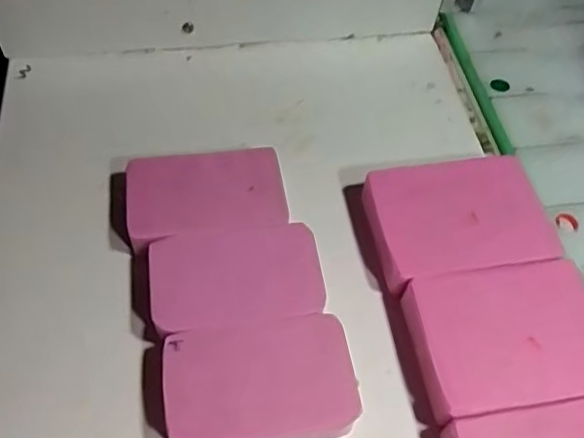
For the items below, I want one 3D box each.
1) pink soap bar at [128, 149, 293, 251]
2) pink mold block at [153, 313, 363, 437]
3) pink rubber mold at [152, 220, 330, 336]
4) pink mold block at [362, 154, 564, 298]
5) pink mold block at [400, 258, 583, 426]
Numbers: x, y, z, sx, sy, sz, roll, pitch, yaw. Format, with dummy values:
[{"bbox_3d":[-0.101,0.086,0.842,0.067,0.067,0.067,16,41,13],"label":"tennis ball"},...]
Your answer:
[{"bbox_3d":[-0.039,-0.008,0.273,0.070,0.022,0.046,-7,57,-9],"label":"pink soap bar"},{"bbox_3d":[-0.013,0.064,0.226,0.072,0.021,0.044,-8,57,-10],"label":"pink mold block"},{"bbox_3d":[-0.023,0.027,0.250,0.070,0.021,0.044,-7,57,-9],"label":"pink rubber mold"},{"bbox_3d":[0.075,0.001,0.270,0.075,0.019,0.058,-7,57,-9],"label":"pink mold block"},{"bbox_3d":[0.089,0.049,0.240,0.079,0.013,0.057,-6,57,-8],"label":"pink mold block"}]

